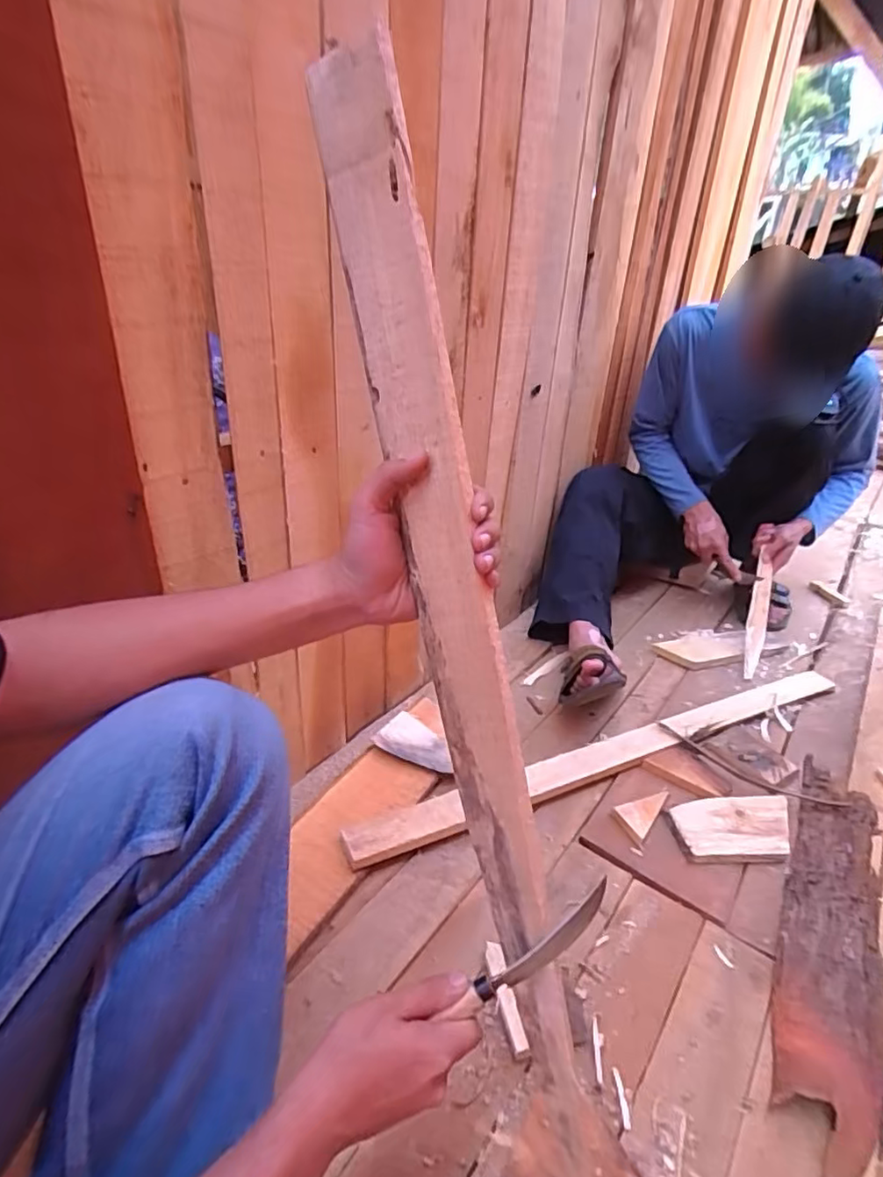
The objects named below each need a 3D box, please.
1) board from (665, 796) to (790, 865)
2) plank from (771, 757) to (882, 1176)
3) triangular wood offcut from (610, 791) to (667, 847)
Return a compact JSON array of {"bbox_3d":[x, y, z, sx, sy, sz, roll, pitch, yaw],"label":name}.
[{"bbox_3d":[0.413,0.339,0.816,0.176,0.023,0.095,-1,29,-7],"label":"board"},{"bbox_3d":[0.459,0.399,0.689,0.096,0.040,0.551,20,33,27],"label":"plank"},{"bbox_3d":[0.283,0.318,0.837,0.050,0.023,0.099,24,35,33],"label":"triangular wood offcut"}]

